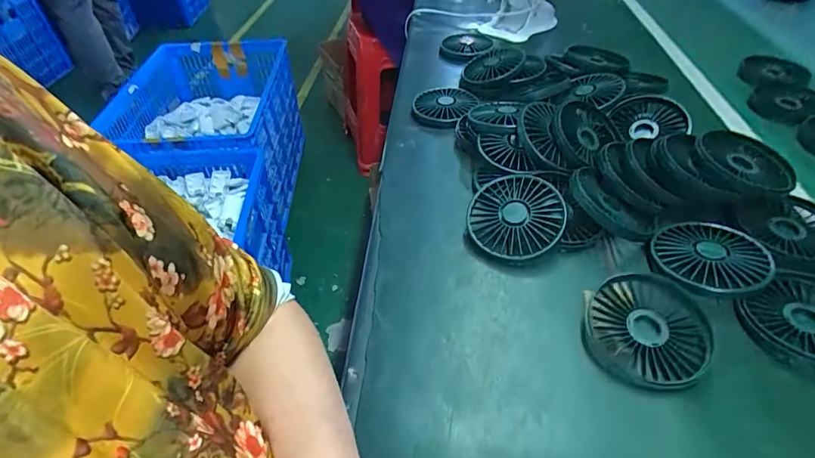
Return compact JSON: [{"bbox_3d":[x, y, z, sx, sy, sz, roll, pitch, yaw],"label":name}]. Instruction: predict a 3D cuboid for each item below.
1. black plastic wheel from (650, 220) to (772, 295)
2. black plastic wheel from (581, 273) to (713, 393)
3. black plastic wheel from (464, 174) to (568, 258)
[{"bbox_3d":[0.255,0.024,0.378,0.084,0.015,0.088,-2,43,2],"label":"black plastic wheel"},{"bbox_3d":[0.182,0.074,0.335,0.082,0.017,0.097,26,51,28],"label":"black plastic wheel"},{"bbox_3d":[0.103,-0.009,0.423,0.086,0.024,0.086,-6,59,11],"label":"black plastic wheel"}]

